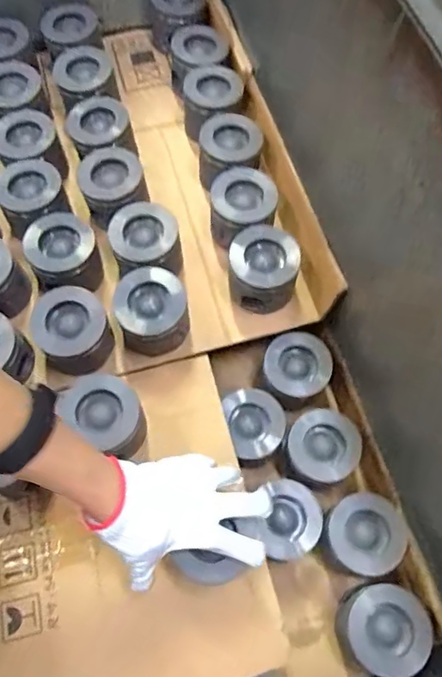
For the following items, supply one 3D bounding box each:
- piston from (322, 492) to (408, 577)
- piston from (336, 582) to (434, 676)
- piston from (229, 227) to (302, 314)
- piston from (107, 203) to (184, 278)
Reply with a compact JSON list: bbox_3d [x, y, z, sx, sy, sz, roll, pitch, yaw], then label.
[{"bbox_3d":[0.170,0.237,0.638,0.086,0.078,0.082,0,64,1],"label":"piston"},{"bbox_3d":[0.181,0.326,0.597,0.086,0.087,0.087,0,64,1],"label":"piston"},{"bbox_3d":[0.053,-0.085,0.688,0.089,0.086,0.085,0,64,1],"label":"piston"},{"bbox_3d":[-0.099,-0.117,0.701,0.090,0.075,0.102,-9,64,-4],"label":"piston"}]

